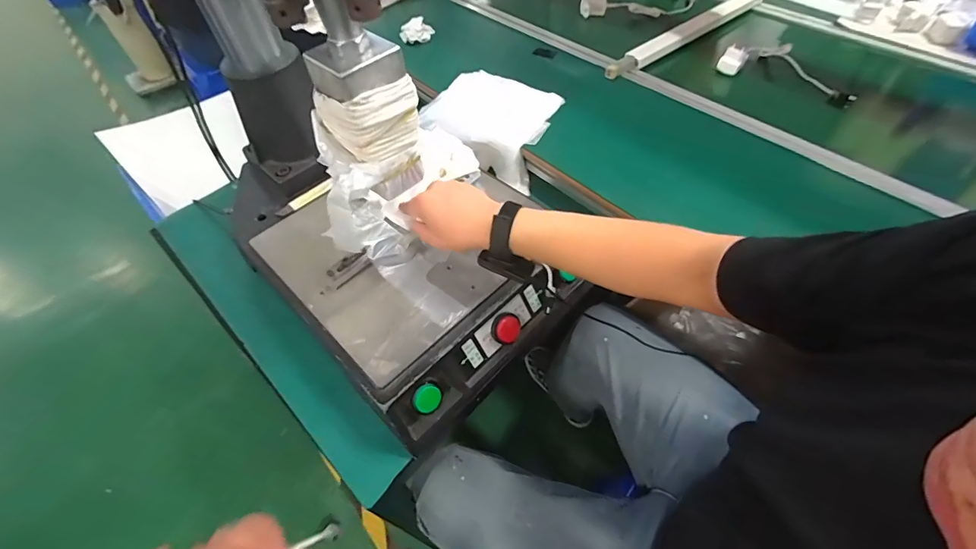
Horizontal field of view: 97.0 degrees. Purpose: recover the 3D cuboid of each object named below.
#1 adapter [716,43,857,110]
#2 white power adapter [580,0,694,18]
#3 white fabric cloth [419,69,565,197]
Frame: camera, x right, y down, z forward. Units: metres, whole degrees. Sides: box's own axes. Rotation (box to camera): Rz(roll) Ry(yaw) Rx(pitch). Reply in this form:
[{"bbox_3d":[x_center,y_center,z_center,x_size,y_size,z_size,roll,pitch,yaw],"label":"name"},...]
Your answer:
[{"bbox_3d":[0.590,-0.401,0.843,0.247,0.046,0.086,31,61,24],"label":"adapter"},{"bbox_3d":[0.357,-0.652,1.048,0.257,0.042,0.033,9,54,10],"label":"white power adapter"},{"bbox_3d":[0.001,-0.293,0.860,0.249,0.090,0.203,24,58,21],"label":"white fabric cloth"}]

